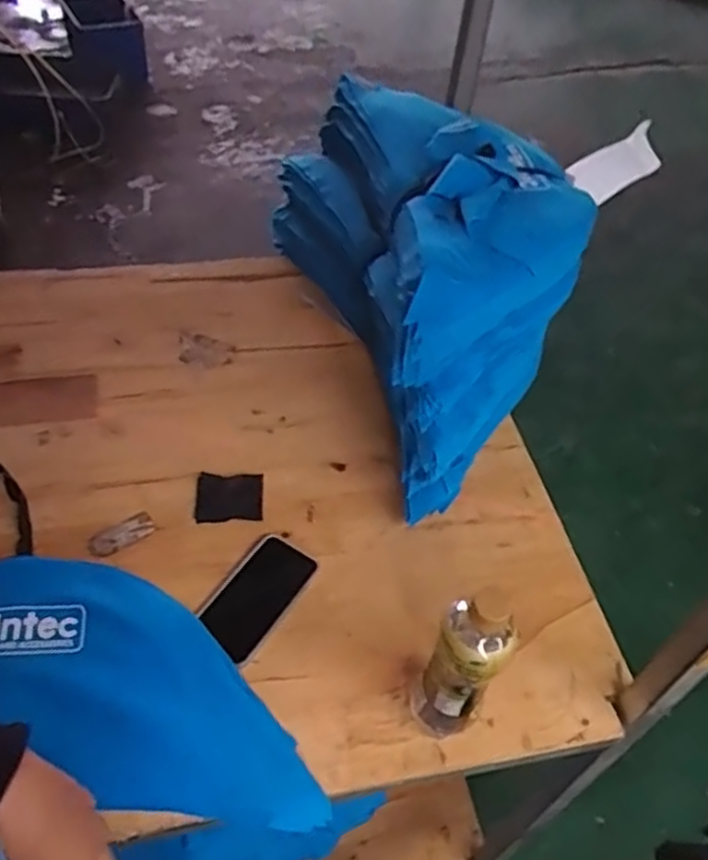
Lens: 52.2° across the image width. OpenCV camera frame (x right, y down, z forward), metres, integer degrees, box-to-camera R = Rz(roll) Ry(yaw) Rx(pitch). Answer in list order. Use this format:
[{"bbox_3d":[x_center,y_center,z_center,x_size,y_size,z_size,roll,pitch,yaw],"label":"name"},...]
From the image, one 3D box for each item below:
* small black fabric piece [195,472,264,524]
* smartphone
[{"bbox_3d":[-0.145,0.079,0.845,0.075,0.005,0.064,1,54,-9],"label":"small black fabric piece"},{"bbox_3d":[-0.100,0.173,0.765,0.076,0.009,0.138,29,52,17],"label":"smartphone"}]

